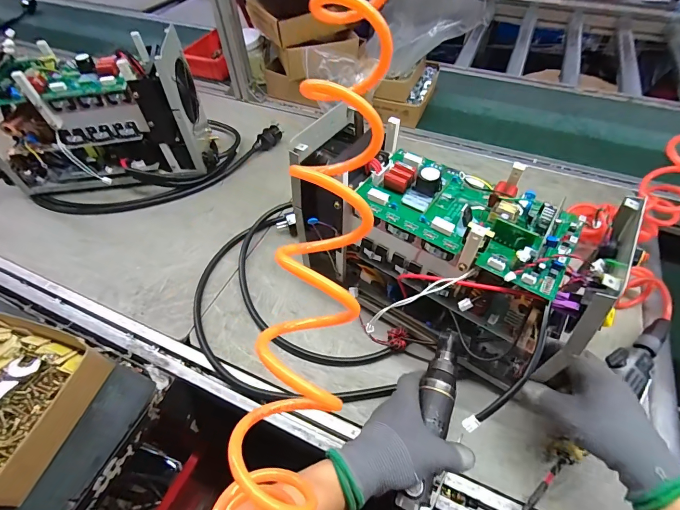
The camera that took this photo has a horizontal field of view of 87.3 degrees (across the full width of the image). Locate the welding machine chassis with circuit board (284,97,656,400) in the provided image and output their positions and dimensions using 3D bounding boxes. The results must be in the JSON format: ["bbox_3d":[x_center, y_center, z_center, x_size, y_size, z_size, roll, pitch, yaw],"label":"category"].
[{"bbox_3d":[0.118,-0.008,0.452,0.328,0.207,0.136,30,59,21],"label":"welding machine chassis with circuit board"}]

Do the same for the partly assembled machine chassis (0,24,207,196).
[{"bbox_3d":[-0.442,-0.257,0.669,0.372,0.220,0.153,-2,53,-1],"label":"partly assembled machine chassis"}]

